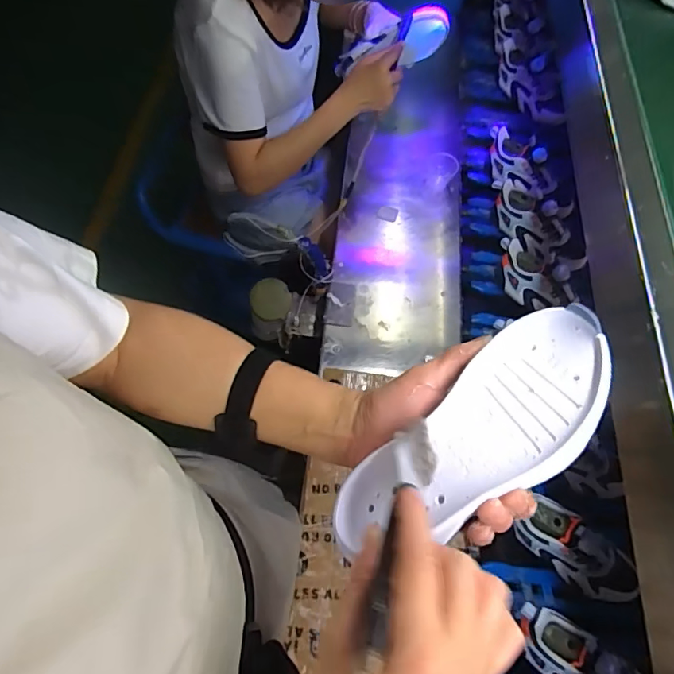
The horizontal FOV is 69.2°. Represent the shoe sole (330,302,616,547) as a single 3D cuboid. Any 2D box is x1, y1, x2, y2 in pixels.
[{"bbox_3d":[0.088,0.069,0.323,0.209,0.030,0.083,-40,70,6],"label":"shoe sole"}]

